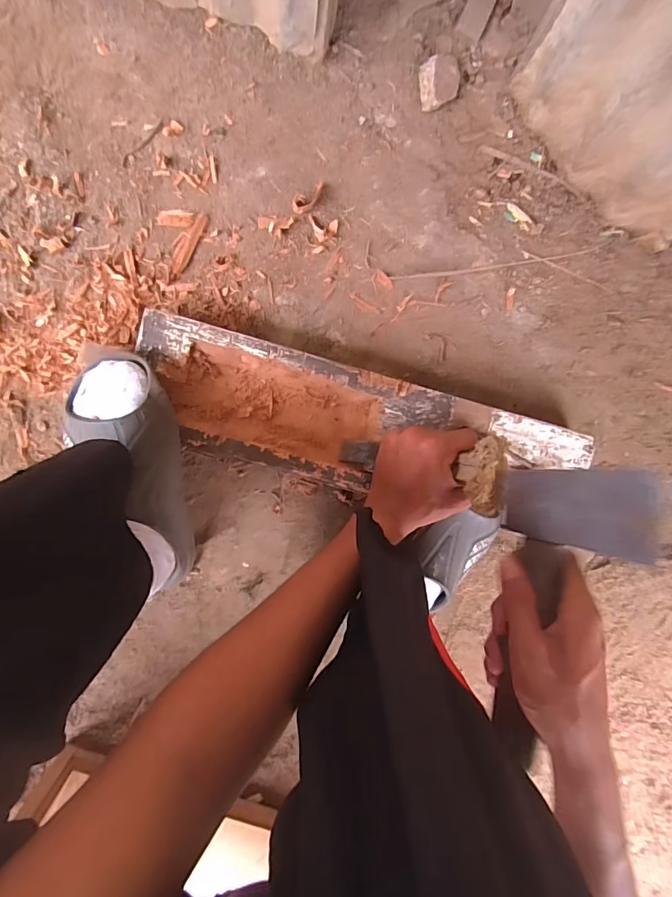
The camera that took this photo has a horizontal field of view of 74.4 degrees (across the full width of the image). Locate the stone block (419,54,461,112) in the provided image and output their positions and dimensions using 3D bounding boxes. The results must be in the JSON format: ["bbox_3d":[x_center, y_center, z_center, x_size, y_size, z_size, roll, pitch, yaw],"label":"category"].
[{"bbox_3d":[0.127,-0.441,0.534,0.052,0.026,0.047,-19,96,-4],"label":"stone block"}]

